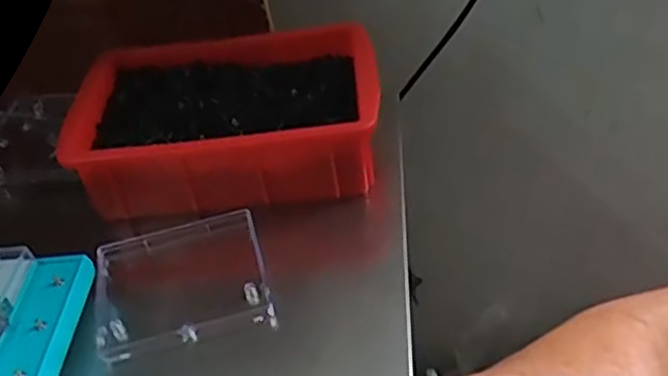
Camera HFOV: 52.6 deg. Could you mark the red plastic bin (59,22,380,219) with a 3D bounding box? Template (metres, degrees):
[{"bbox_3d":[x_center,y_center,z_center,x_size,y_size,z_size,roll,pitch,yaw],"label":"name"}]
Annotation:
[{"bbox_3d":[-0.073,-0.050,0.472,0.201,0.063,0.130,-6,39,2],"label":"red plastic bin"}]

